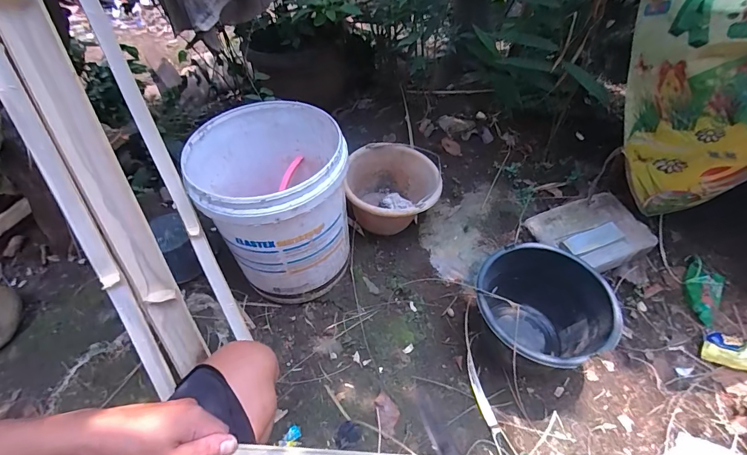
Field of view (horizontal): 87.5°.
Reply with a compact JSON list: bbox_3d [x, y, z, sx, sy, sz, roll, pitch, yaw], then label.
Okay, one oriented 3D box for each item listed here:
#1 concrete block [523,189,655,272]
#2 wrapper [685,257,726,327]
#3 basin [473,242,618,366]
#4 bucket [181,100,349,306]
[{"bbox_3d":[0.583,0.015,1.058,0.276,0.055,0.198,-14,47,-12],"label":"concrete block"},{"bbox_3d":[0.836,0.167,0.980,0.074,0.032,0.170,13,61,14],"label":"wrapper"},{"bbox_3d":[0.358,0.215,0.870,0.265,0.230,0.258,16,48,16],"label":"basin"},{"bbox_3d":[-0.206,-0.038,0.878,0.293,0.356,0.305,-1,46,1],"label":"bucket"}]

